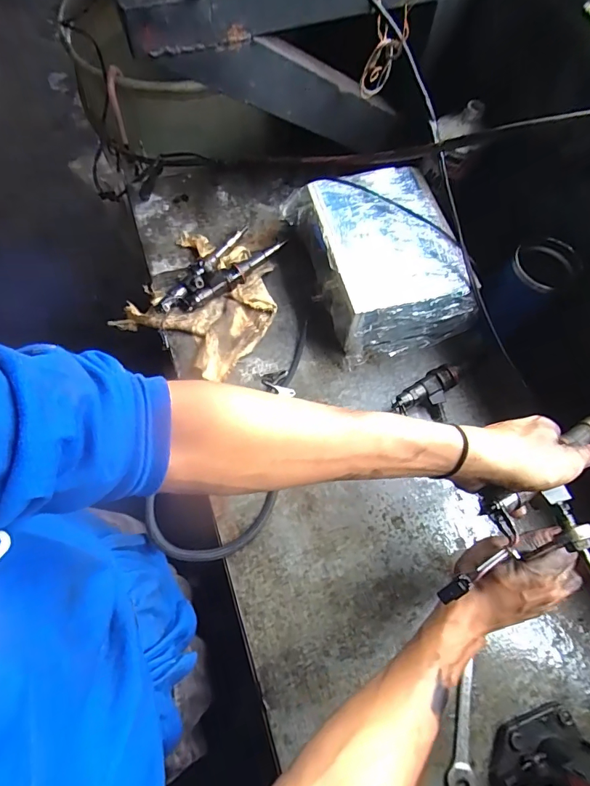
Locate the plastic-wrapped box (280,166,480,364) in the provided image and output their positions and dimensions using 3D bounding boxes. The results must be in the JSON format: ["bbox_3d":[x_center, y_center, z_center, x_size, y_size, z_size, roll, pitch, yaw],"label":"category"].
[{"bbox_3d":[0.127,-0.212,0.687,0.211,0.118,0.287,-17,68,-7],"label":"plastic-wrapped box"}]

